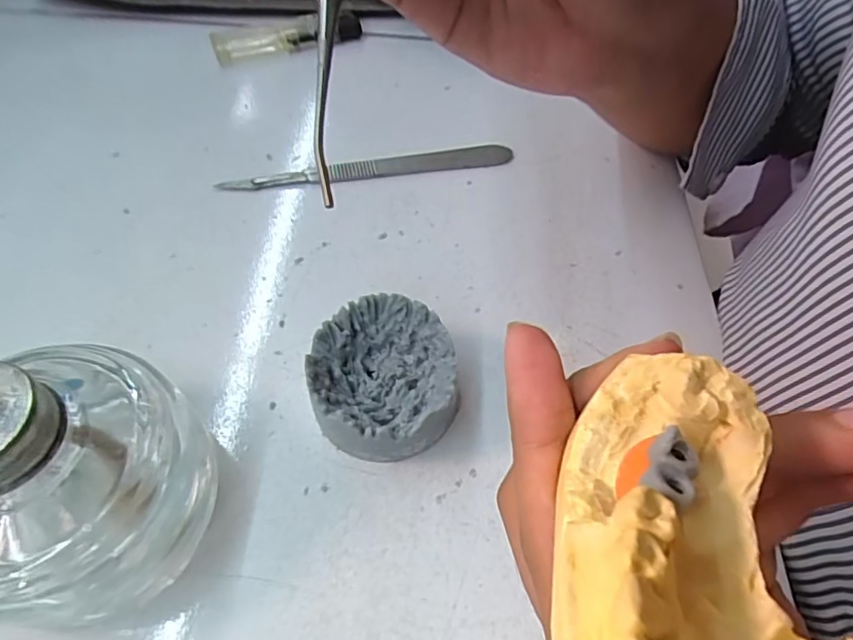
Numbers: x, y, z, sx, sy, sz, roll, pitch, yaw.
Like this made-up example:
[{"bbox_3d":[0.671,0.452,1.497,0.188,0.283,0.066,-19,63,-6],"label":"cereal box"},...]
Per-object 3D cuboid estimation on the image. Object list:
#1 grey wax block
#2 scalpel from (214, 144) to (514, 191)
[{"bbox_3d":[-0.015,0.021,0.196,0.048,0.029,0.052,-8,58,-8],"label":"grey wax block"},{"bbox_3d":[-0.027,-0.073,0.271,0.138,0.004,0.014,-9,58,-9],"label":"scalpel"}]

